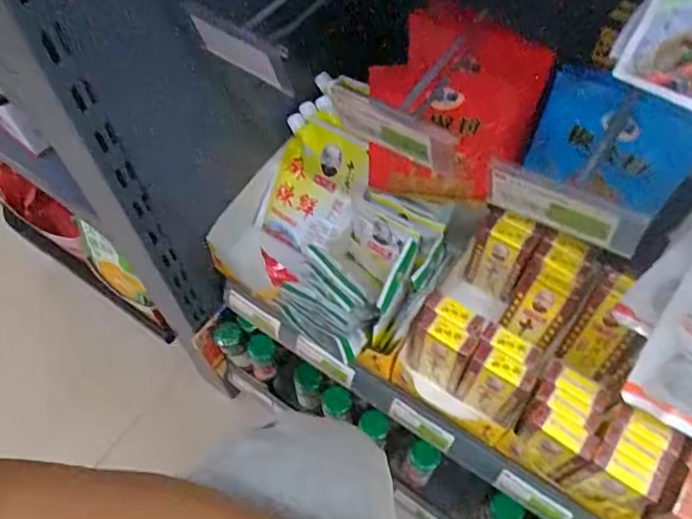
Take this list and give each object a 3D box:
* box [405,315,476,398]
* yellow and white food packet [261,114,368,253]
[{"bbox_3d":[0.099,0.101,0.616,0.062,0.103,0.026,33,65,18],"label":"box"},{"bbox_3d":[-0.038,-0.083,0.707,0.111,0.165,0.019,35,29,13],"label":"yellow and white food packet"}]

